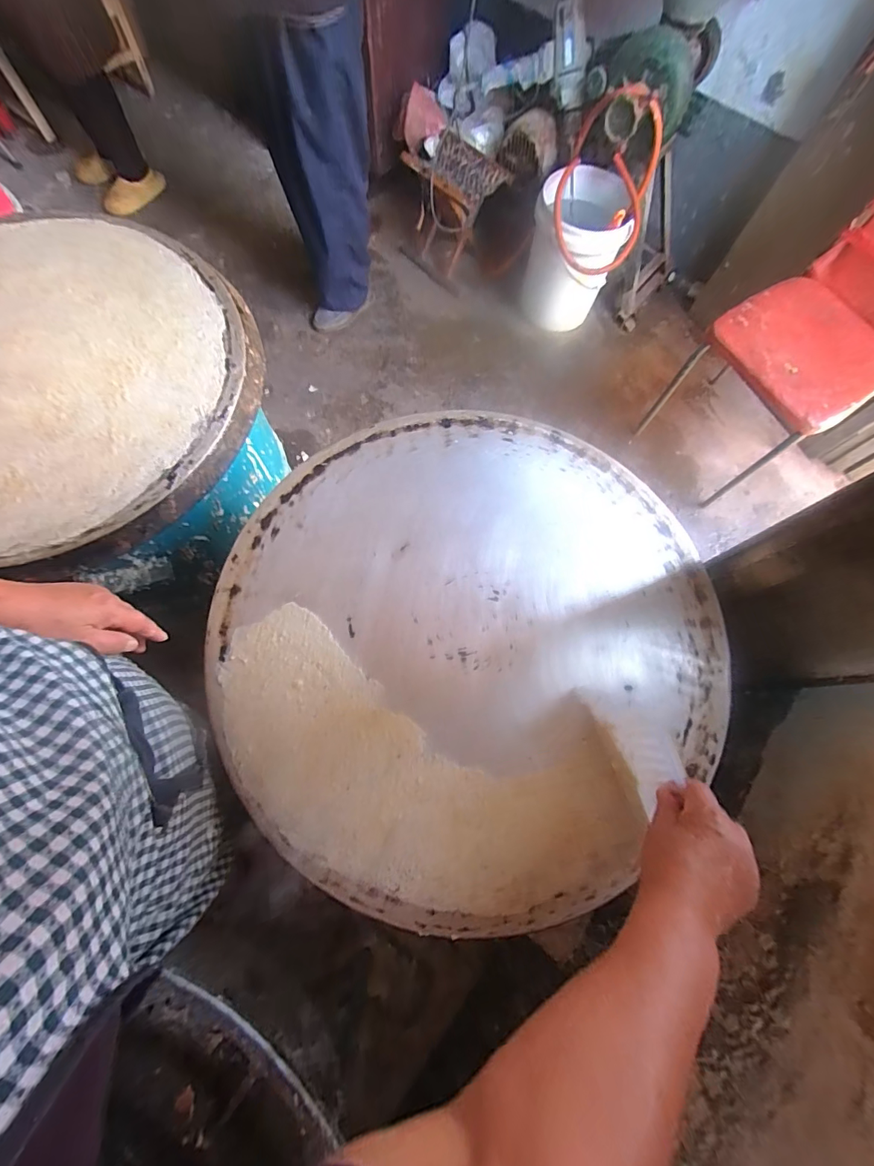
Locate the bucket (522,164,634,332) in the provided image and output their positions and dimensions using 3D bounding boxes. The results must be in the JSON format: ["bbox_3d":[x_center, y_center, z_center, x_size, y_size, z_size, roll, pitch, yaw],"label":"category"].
[{"bbox_3d":[0.457,-1.118,1.489,0.285,0.369,0.285,12,73,1],"label":"bucket"}]

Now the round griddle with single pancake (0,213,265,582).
[{"bbox_3d":[-0.585,-0.308,0.635,0.587,0.071,0.589,1,70,-2],"label":"round griddle with single pancake"}]

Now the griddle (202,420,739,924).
[{"bbox_3d":[0.045,0.049,0.529,0.610,0.031,0.570,1,70,-2],"label":"griddle"}]

